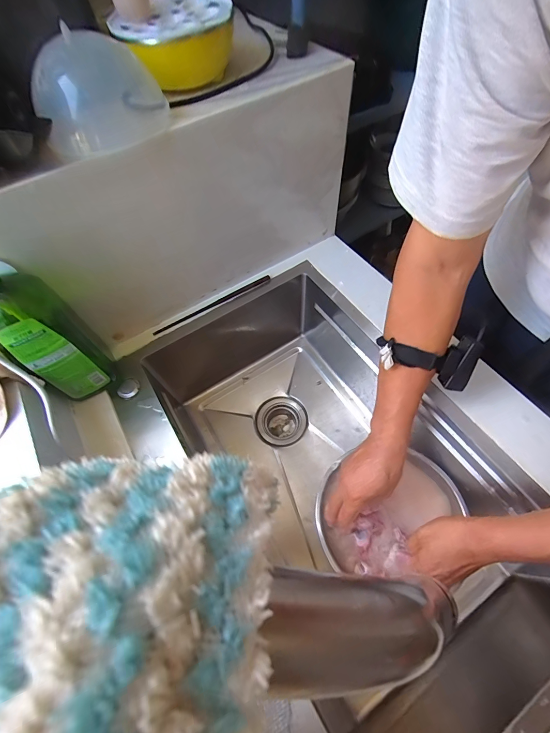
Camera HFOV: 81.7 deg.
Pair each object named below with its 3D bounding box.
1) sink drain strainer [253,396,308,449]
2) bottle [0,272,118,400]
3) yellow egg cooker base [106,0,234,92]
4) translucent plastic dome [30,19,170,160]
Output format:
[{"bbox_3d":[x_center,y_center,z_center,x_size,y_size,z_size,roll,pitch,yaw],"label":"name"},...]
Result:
[{"bbox_3d":[0.014,0.133,0.733,0.115,0.055,0.115,-1,61,3],"label":"sink drain strainer"},{"bbox_3d":[-0.309,-0.048,0.416,0.073,0.272,0.090,38,70,21],"label":"bottle"},{"bbox_3d":[-0.126,-0.434,0.427,0.144,0.065,0.146,-8,61,-1],"label":"yellow egg cooker base"},{"bbox_3d":[-0.195,-0.310,0.352,0.133,0.082,0.129,-21,62,-8],"label":"translucent plastic dome"}]

